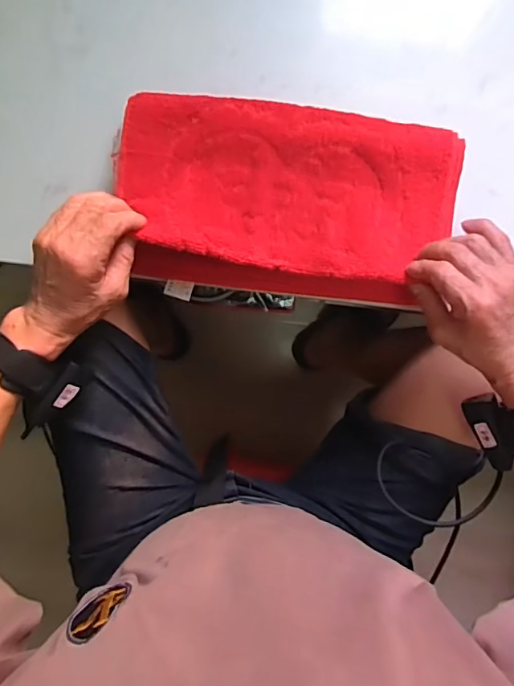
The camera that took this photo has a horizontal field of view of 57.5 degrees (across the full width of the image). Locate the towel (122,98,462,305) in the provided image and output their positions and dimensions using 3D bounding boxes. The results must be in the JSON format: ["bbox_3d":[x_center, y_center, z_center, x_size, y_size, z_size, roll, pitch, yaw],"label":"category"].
[{"bbox_3d":[0.027,-0.139,0.447,0.323,0.053,0.181,7,95,1],"label":"towel"}]

